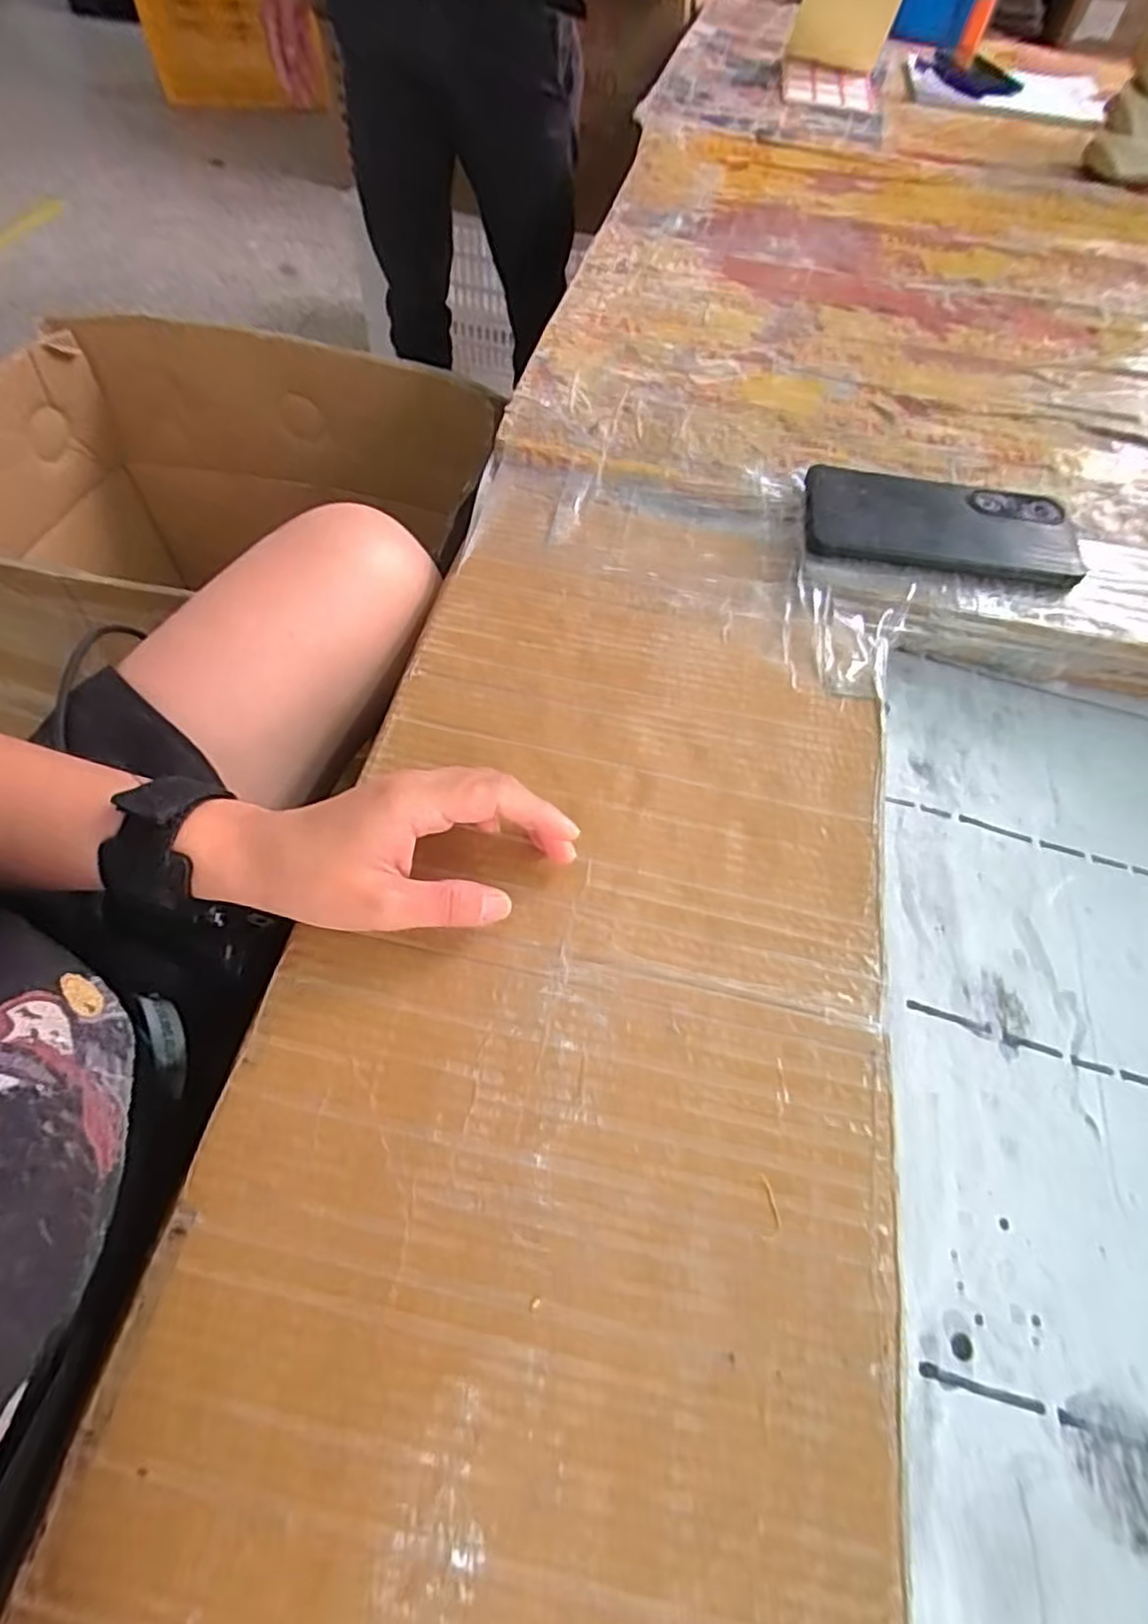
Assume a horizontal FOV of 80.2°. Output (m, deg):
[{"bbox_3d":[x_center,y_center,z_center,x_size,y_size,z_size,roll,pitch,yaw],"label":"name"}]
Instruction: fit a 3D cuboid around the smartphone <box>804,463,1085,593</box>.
[{"bbox_3d":[0.229,-0.184,0.432,0.162,0.009,0.078,9,66,2],"label":"smartphone"}]

